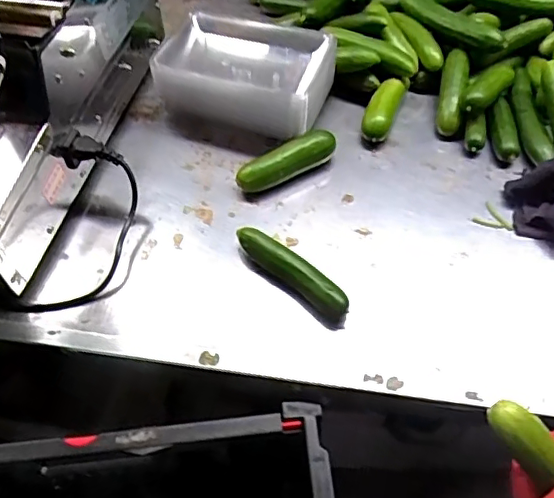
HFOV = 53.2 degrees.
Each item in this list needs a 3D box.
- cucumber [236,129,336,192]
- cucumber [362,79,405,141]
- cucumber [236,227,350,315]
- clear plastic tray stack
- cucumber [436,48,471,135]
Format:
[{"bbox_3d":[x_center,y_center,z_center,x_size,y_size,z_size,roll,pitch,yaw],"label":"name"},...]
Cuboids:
[{"bbox_3d":[0.012,-0.093,0.602,0.113,0.039,0.028,-26,57,-18],"label":"cucumber"},{"bbox_3d":[0.123,-0.164,0.637,0.030,0.027,0.084,23,72,17],"label":"cucumber"},{"bbox_3d":[0.014,0.020,0.528,0.127,0.027,0.024,33,60,23],"label":"cucumber"},{"bbox_3d":[-0.043,-0.204,0.650,0.215,0.073,0.121,13,54,10],"label":"clear plastic tray stack"},{"bbox_3d":[0.203,-0.186,0.637,0.027,0.028,0.105,10,74,8],"label":"cucumber"}]

